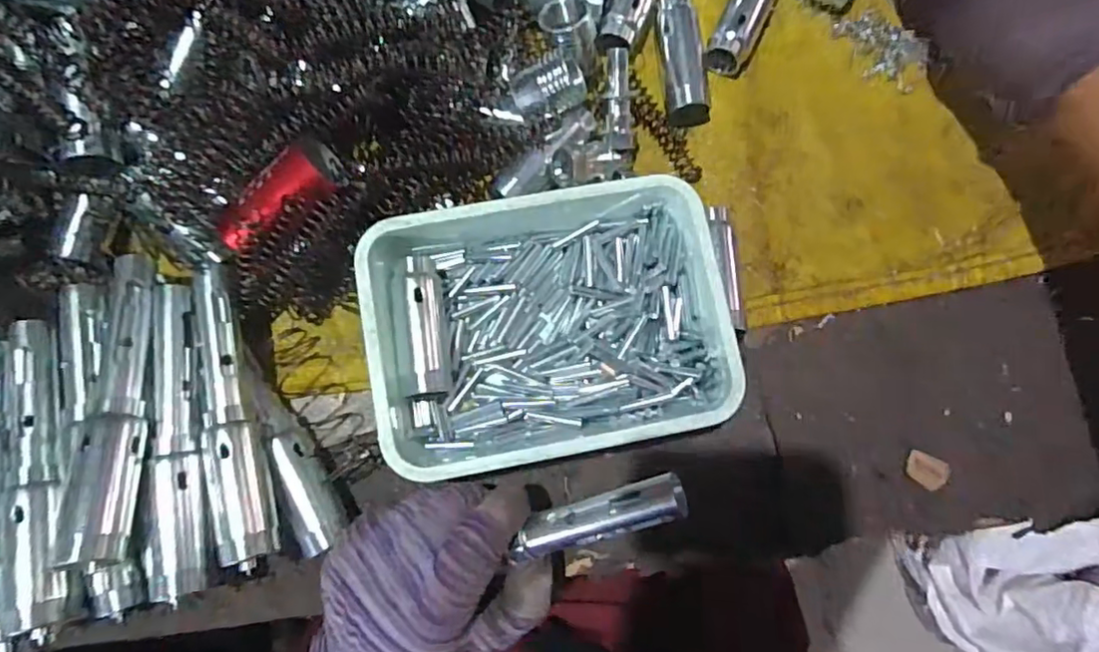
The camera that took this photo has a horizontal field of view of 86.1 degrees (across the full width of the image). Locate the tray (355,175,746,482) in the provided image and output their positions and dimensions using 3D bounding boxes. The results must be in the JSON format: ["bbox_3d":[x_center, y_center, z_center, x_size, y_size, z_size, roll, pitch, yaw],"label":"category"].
[{"bbox_3d":[0.001,-0.003,0.300,0.175,0.045,0.132,-11,83,-4],"label":"tray"}]

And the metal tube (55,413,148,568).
[{"bbox_3d":[-0.185,0.067,0.243,0.019,0.018,0.060,-4,69,-3],"label":"metal tube"}]

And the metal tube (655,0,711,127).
[{"bbox_3d":[0.076,-0.152,0.337,0.026,0.016,0.079,-6,83,-3],"label":"metal tube"}]

